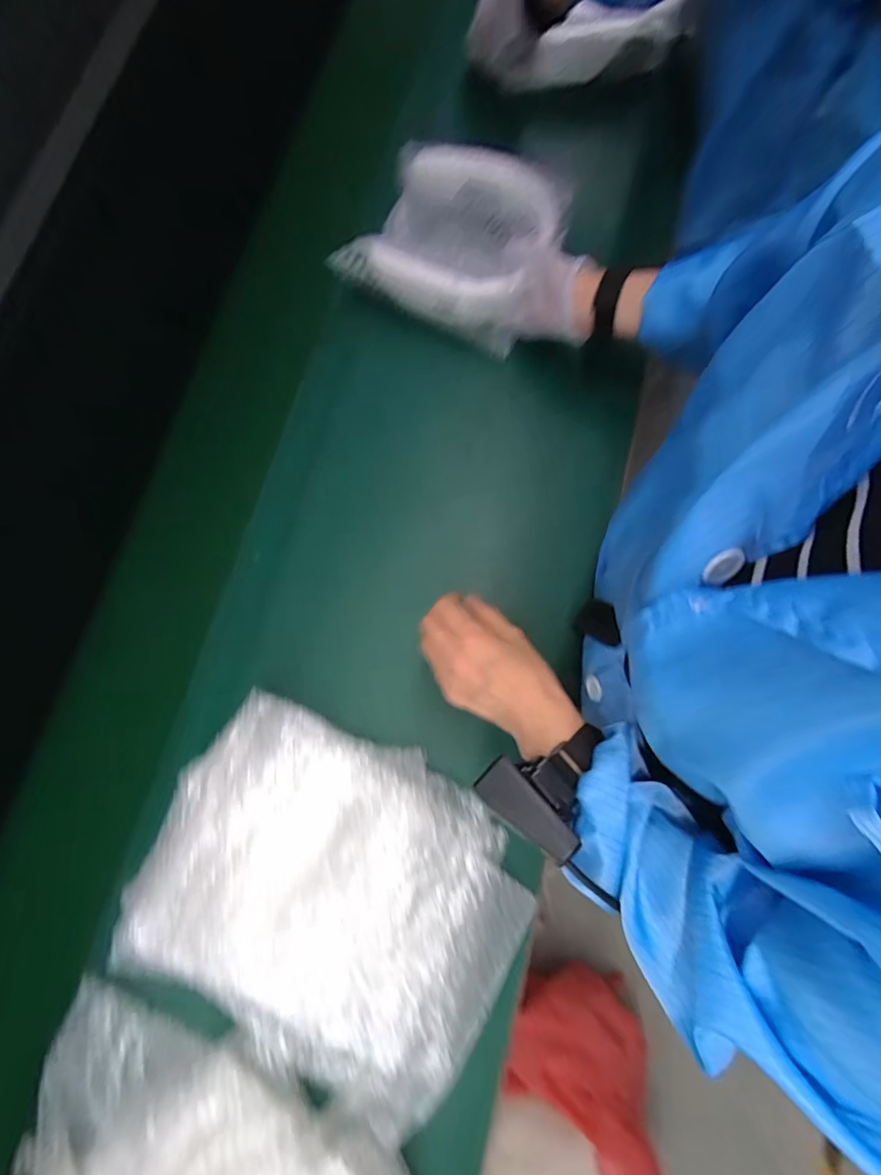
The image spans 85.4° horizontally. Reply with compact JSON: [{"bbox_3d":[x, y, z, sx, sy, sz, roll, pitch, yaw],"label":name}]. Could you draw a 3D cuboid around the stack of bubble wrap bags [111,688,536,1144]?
[{"bbox_3d":[-0.092,0.272,0.414,0.322,0.052,0.265,31,79,7],"label":"stack of bubble wrap bags"}]

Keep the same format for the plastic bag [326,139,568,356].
[{"bbox_3d":[0.020,-0.407,0.552,0.210,0.065,0.210,23,78,5],"label":"plastic bag"}]

